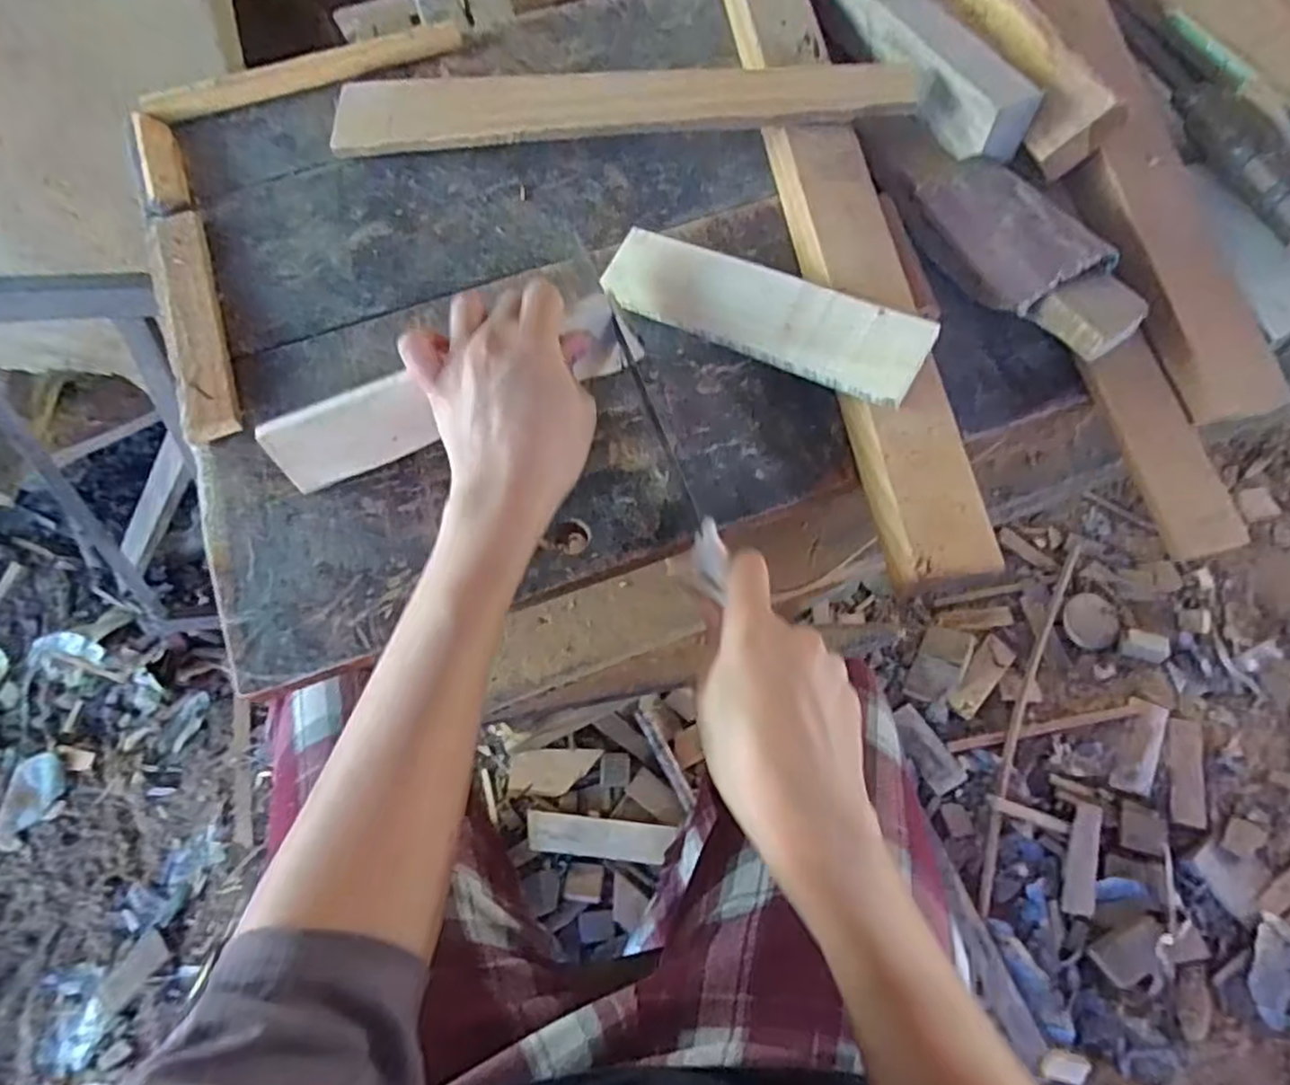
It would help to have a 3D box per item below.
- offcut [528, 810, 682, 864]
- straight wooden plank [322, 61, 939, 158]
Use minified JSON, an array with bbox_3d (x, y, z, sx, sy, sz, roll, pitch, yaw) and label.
[{"bbox_3d":[-0.061,0.411,0.985,0.205,0.025,0.051,6,65,2],"label":"offcut"},{"bbox_3d":[-0.016,-0.281,0.456,0.374,0.014,0.057,-2,68,4],"label":"straight wooden plank"}]

